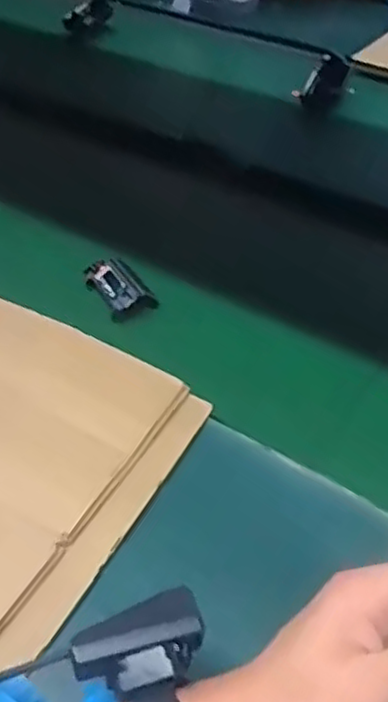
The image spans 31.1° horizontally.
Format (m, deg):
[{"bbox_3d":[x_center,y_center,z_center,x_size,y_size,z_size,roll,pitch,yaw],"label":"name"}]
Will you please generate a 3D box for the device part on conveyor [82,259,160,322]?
[{"bbox_3d":[-0.069,-0.058,0.653,0.046,0.025,0.067,-28,53,-23],"label":"device part on conveyor"}]

